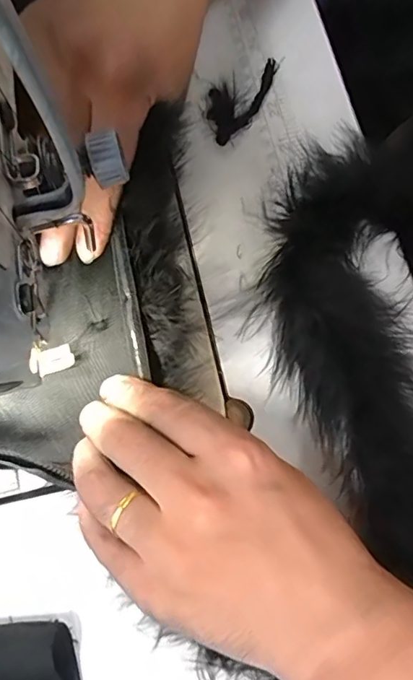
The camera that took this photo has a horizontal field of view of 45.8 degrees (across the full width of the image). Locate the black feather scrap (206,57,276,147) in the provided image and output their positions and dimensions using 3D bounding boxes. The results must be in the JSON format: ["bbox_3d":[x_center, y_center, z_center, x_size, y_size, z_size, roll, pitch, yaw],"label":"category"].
[{"bbox_3d":[0.021,-0.152,0.305,0.064,0.007,0.033,-43,78,-11],"label":"black feather scrap"}]

